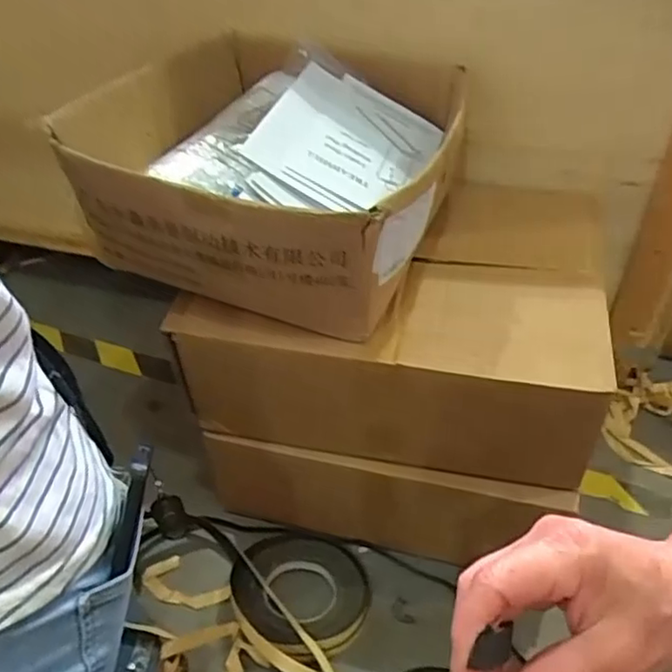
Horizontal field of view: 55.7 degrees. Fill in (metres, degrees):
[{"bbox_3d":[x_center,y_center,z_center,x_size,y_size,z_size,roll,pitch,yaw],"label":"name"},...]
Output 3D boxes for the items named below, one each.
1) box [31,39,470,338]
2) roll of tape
[{"bbox_3d":[-0.067,-0.186,0.701,0.367,0.150,0.347,10,44,13],"label":"box"},{"bbox_3d":[-0.042,0.300,0.757,0.158,0.039,0.139,11,44,13],"label":"roll of tape"}]

